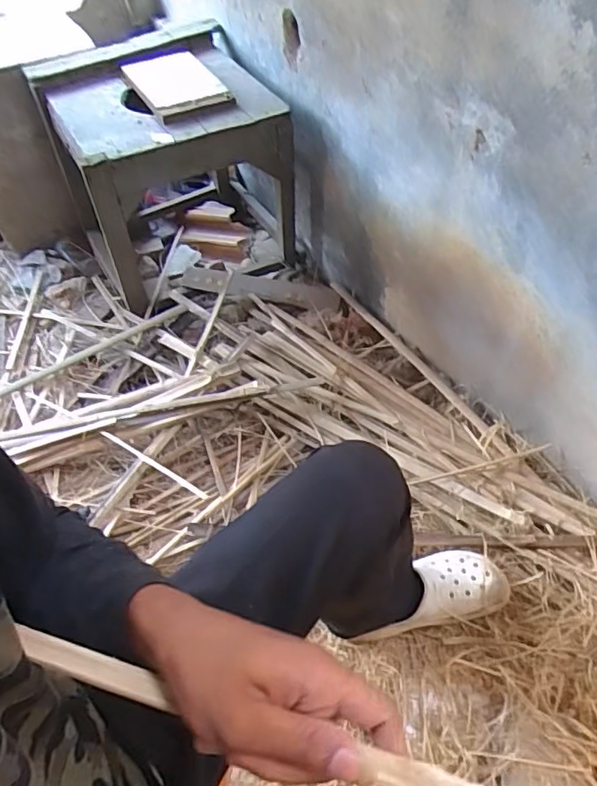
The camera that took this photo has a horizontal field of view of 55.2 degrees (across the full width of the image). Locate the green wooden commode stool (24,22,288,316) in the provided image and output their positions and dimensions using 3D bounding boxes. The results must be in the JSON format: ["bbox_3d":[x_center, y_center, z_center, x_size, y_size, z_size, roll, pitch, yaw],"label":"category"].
[{"bbox_3d":[-0.278,-0.533,1.348,0.461,0.417,0.470,-19,51,-10],"label":"green wooden commode stool"}]

